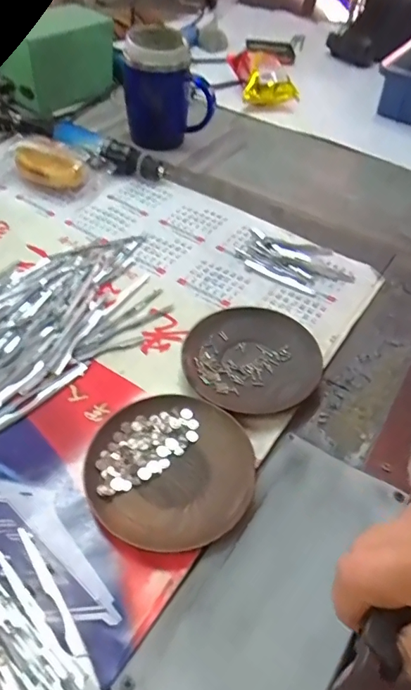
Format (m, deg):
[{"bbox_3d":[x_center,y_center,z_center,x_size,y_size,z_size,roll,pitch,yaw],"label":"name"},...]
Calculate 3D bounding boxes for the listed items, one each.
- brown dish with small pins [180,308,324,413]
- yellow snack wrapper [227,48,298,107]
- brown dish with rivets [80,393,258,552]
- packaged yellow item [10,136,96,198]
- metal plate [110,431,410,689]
[{"bbox_3d":[0.039,0.011,0.398,0.114,0.018,0.109,2,48,-2],"label":"brown dish with small pins"},{"bbox_3d":[0.099,-0.463,0.801,0.098,0.052,0.161,-2,48,-6],"label":"yellow snack wrapper"},{"bbox_3d":[-0.024,0.085,0.329,0.115,0.016,0.114,2,48,-2],"label":"brown dish with rivets"},{"bbox_3d":[-0.185,-0.218,0.565,0.103,0.045,0.057,24,51,17],"label":"packaged yellow item"},{"bbox_3d":[0.045,0.144,0.283,0.091,0.011,0.195,30,53,21],"label":"metal plate"}]

